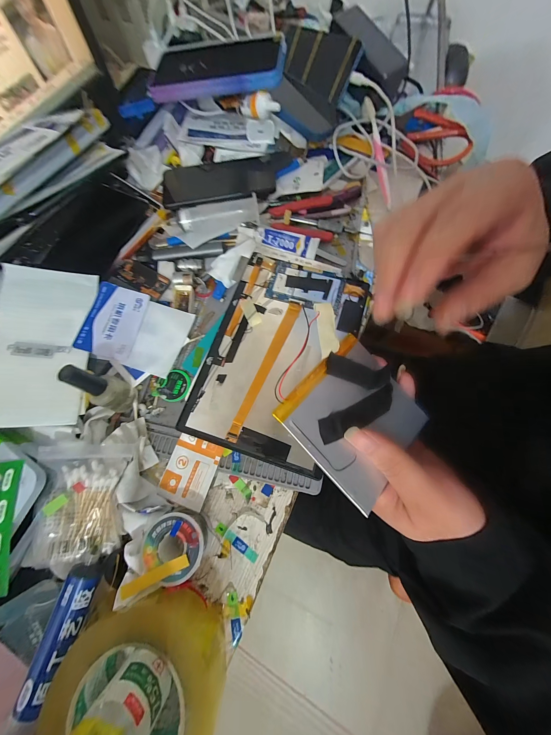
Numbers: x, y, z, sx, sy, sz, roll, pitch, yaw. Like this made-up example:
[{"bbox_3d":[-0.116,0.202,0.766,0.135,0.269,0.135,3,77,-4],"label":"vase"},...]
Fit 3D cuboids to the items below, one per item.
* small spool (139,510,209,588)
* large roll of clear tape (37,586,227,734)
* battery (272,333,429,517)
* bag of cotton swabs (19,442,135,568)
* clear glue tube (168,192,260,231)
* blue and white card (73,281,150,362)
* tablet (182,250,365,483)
[{"bbox_3d":[-0.090,0.162,0.228,0.052,0.034,0.049,-1,71,2],"label":"small spool"},{"bbox_3d":[-0.100,0.245,0.190,0.115,0.051,0.109,-1,71,2],"label":"large roll of clear tape"},{"bbox_3d":[0.061,0.035,0.185,0.093,0.004,0.094,47,69,0],"label":"battery"},{"bbox_3d":[-0.181,0.120,0.218,0.078,0.018,0.098,-3,71,1],"label":"bag of cotton swabs"},{"bbox_3d":[-0.081,-0.202,0.328,0.117,0.024,0.019,-9,71,-1],"label":"clear glue tube"},{"bbox_3d":[-0.187,-0.053,0.284,0.055,0.006,0.085,16,73,-18],"label":"blue and white card"},{"bbox_3d":[0.006,-0.020,0.286,0.153,0.015,0.237,17,73,8],"label":"tablet"}]

